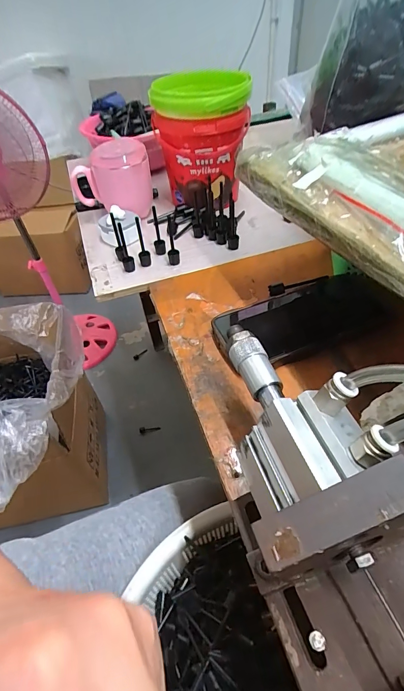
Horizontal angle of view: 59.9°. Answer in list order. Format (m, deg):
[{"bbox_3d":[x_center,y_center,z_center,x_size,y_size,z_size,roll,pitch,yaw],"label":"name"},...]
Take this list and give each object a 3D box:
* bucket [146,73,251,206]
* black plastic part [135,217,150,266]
[{"bbox_3d":[0.001,-0.291,0.508,0.131,0.162,0.117,-2,47,4],"label":"bucket"},{"bbox_3d":[-0.075,-0.127,0.436,0.014,0.062,0.013,-13,47,-6],"label":"black plastic part"}]

